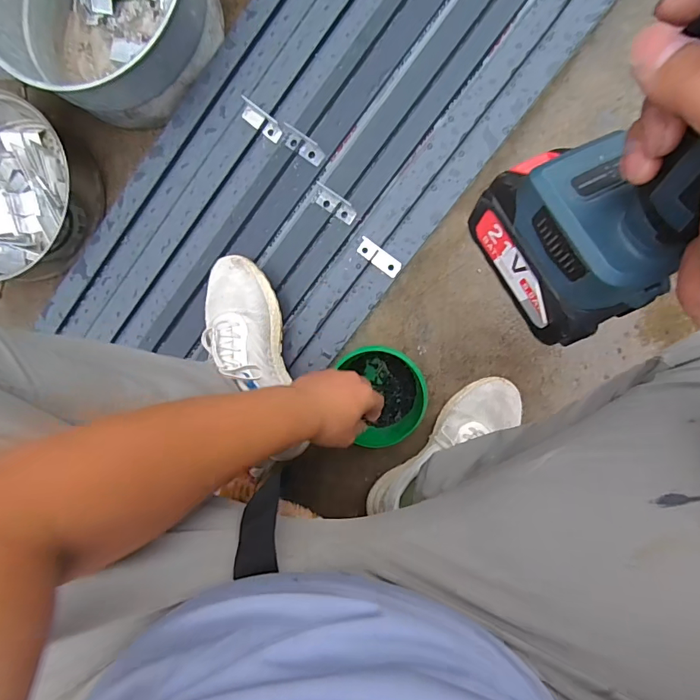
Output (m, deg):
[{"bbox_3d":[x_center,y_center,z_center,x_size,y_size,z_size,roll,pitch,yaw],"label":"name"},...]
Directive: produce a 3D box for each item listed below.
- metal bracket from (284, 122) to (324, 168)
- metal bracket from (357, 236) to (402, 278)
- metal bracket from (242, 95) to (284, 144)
[{"bbox_3d":[-0.064,-0.282,0.625,0.068,0.012,0.025,38,97,2],"label":"metal bracket"},{"bbox_3d":[0.042,-0.130,0.640,0.068,0.008,0.025,36,112,4],"label":"metal bracket"},{"bbox_3d":[-0.128,-0.330,0.651,0.072,0.017,0.025,41,97,2],"label":"metal bracket"}]

